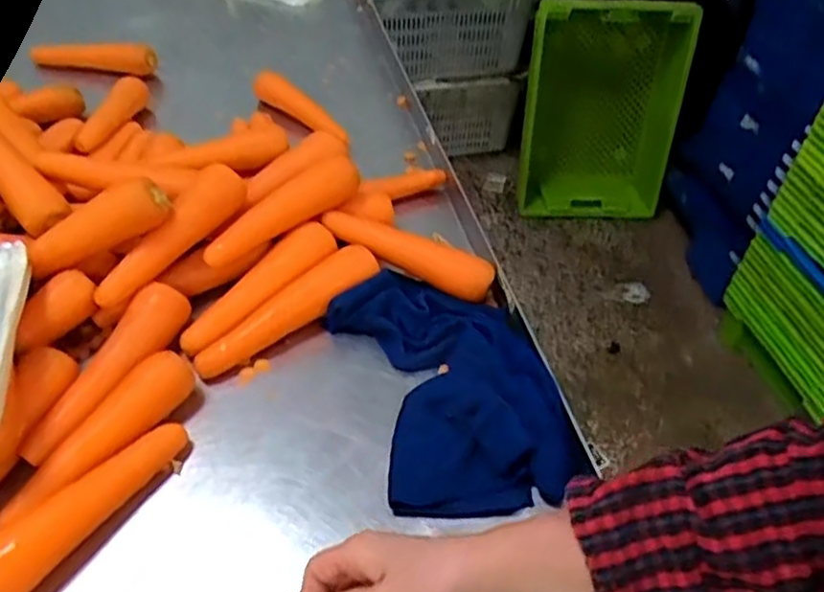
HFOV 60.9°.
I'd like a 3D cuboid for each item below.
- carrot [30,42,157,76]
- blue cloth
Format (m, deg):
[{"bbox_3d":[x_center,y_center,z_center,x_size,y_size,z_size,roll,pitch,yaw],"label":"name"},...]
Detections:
[{"bbox_3d":[-0.474,-0.358,1.043,0.178,0.037,0.032,3,46,-1],"label":"carrot"},{"bbox_3d":[0.032,0.072,0.650,0.168,0.043,0.276,-12,49,-14],"label":"blue cloth"}]

